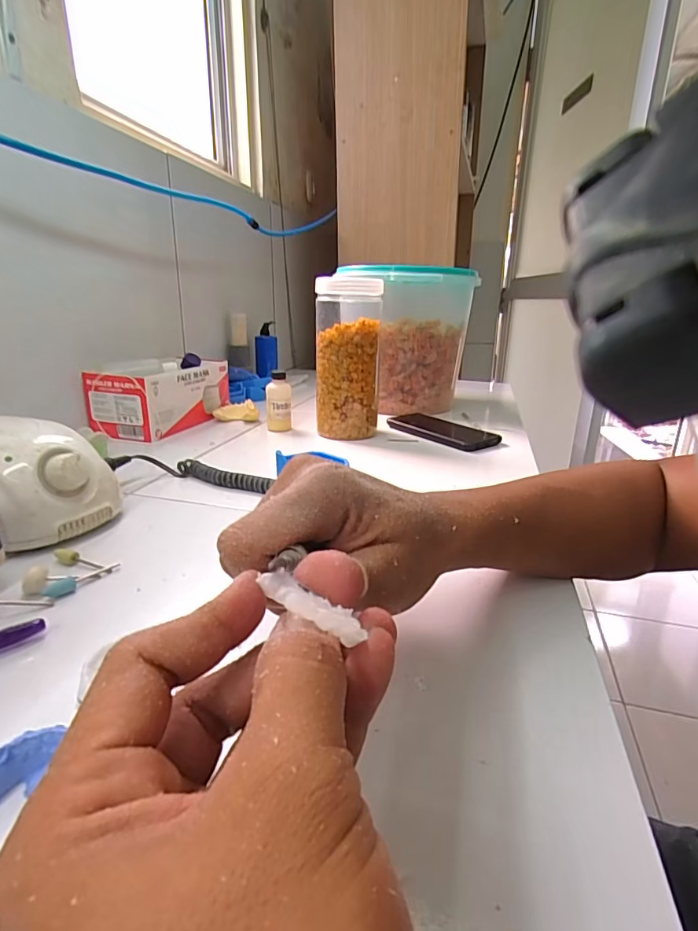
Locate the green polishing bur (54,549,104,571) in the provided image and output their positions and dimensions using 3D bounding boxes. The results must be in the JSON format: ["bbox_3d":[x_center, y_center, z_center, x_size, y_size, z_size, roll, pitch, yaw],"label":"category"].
[{"bbox_3d":[-0.193,0.068,0.340,0.046,0.008,0.007,8,20,19],"label":"green polishing bur"}]

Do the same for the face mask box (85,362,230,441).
[{"bbox_3d":[-0.273,-0.107,0.712,0.105,0.089,0.202,8,20,19],"label":"face mask box"}]

